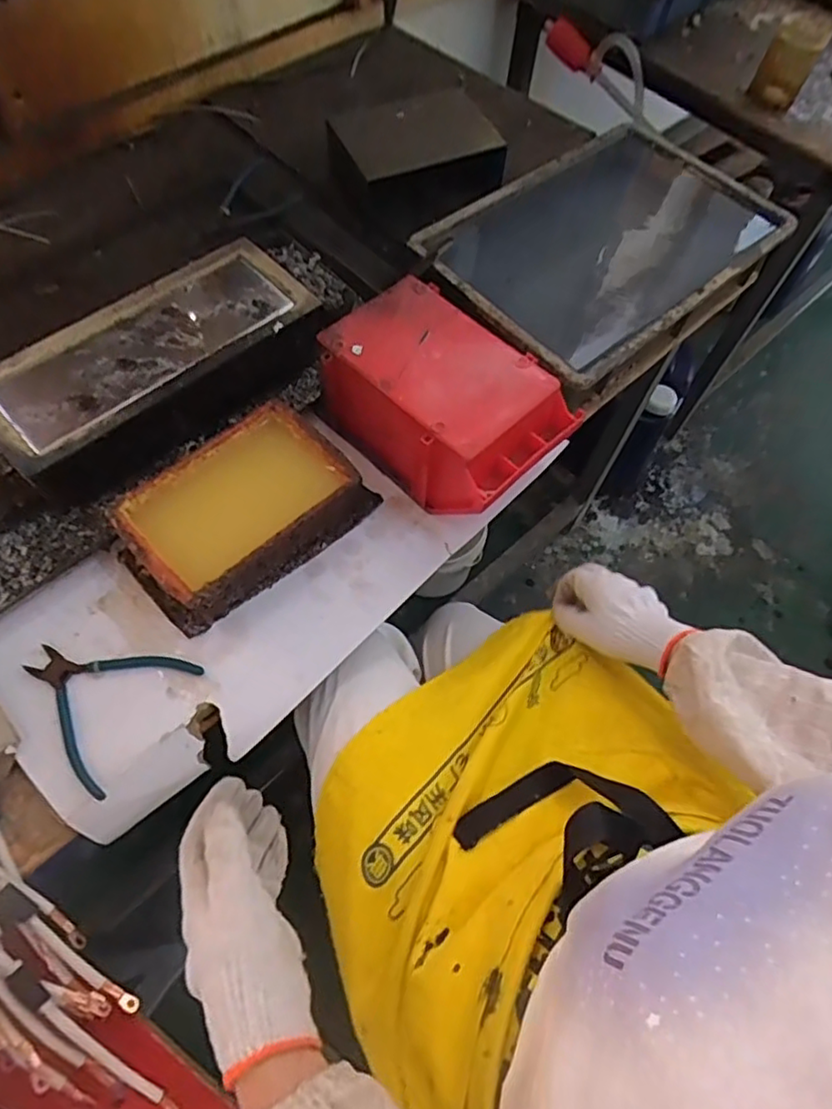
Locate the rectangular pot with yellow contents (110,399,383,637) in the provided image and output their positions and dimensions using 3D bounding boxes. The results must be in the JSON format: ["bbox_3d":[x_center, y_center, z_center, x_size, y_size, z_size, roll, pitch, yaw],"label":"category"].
[{"bbox_3d":[-0.167,-0.041,0.615,0.221,0.066,0.134,-39,71,-21],"label":"rectangular pot with yellow contents"}]

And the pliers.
[{"bbox_3d":[-0.282,0.122,0.556,0.133,0.011,0.124,27,64,11],"label":"pliers"}]

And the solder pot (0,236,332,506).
[{"bbox_3d":[-0.270,-0.192,0.679,0.160,0.091,0.340,41,67,17],"label":"solder pot"}]

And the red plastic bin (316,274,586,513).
[{"bbox_3d":[0.027,-0.153,0.651,0.147,0.114,0.238,-40,71,-21],"label":"red plastic bin"}]

